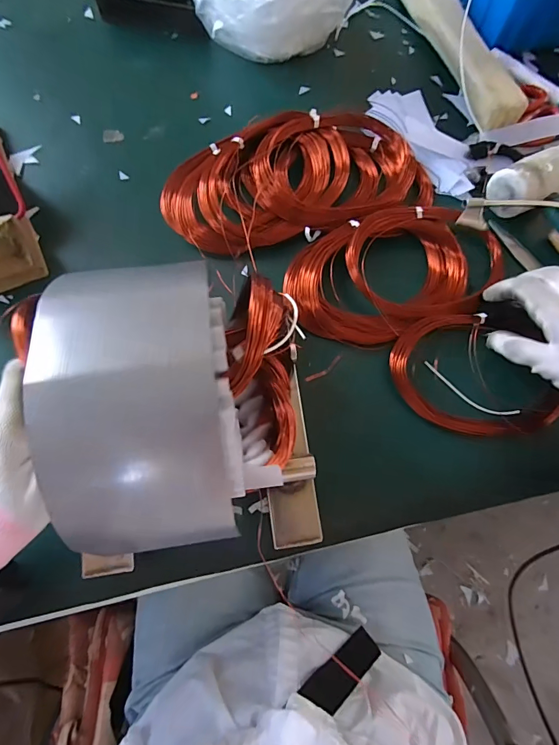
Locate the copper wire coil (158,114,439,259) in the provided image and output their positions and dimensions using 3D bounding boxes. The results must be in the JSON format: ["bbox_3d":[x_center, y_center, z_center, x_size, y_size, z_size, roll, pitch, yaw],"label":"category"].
[{"bbox_3d":[0.017,-0.194,0.381,0.261,0.034,0.119,-13,75,-5],"label":"copper wire coil"}]

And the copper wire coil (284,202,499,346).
[{"bbox_3d":[0.110,-0.096,0.357,0.209,0.025,0.125,-12,75,-5],"label":"copper wire coil"}]

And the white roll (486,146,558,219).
[{"bbox_3d":[0.249,-0.186,0.374,0.075,0.037,0.047,-18,76,-6],"label":"white roll"}]

